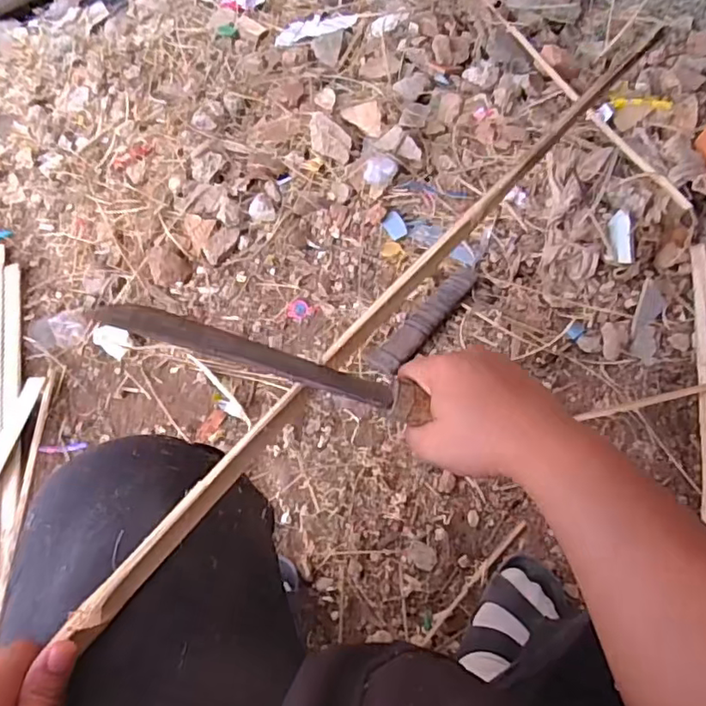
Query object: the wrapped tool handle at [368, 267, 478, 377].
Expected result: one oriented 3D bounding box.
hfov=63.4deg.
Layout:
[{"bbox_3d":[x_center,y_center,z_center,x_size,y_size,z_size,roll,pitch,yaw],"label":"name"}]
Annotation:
[{"bbox_3d":[0.124,-0.060,0.934,0.052,0.038,0.218,38,72,22],"label":"wrapped tool handle"}]

